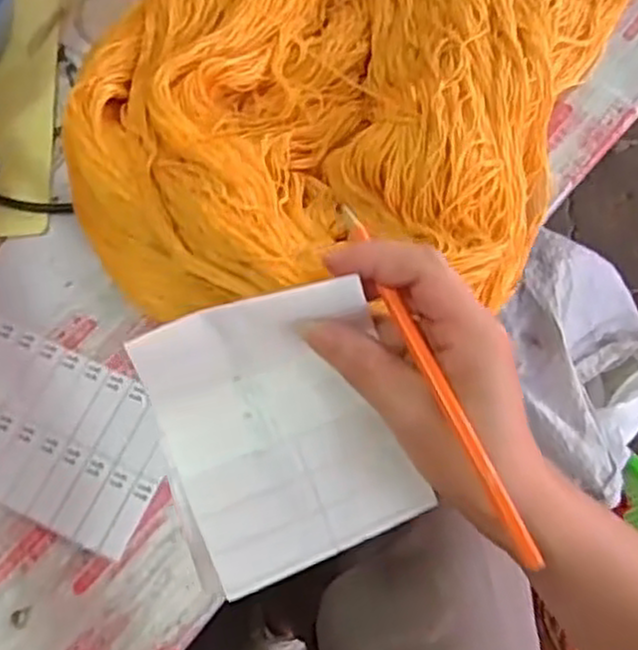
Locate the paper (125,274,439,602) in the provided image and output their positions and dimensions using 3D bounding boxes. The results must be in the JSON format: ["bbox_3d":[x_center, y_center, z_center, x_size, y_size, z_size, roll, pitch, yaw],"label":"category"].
[{"bbox_3d":[-0.015,0.047,0.324,0.096,0.016,0.119,-21,94,-5],"label":"paper"}]

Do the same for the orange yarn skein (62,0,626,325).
[{"bbox_3d":[0.024,-0.226,0.528,0.347,0.079,0.493,25,73,7],"label":"orange yarn skein"}]

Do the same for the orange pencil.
[{"bbox_3d":[0.046,0.019,0.308,0.007,0.005,0.157,-24,74,-9],"label":"orange pencil"}]

